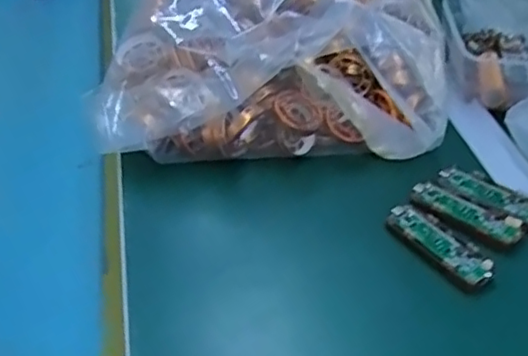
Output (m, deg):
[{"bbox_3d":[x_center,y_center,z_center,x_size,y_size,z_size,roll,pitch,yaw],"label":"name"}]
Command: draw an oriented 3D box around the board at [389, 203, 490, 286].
[{"bbox_3d":[0.124,0.048,0.441,0.029,0.012,0.081,-29,50,-31],"label":"board"}]

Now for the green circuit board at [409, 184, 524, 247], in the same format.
[{"bbox_3d":[0.151,0.025,0.462,0.081,0.008,0.029,29,48,27],"label":"green circuit board"}]

